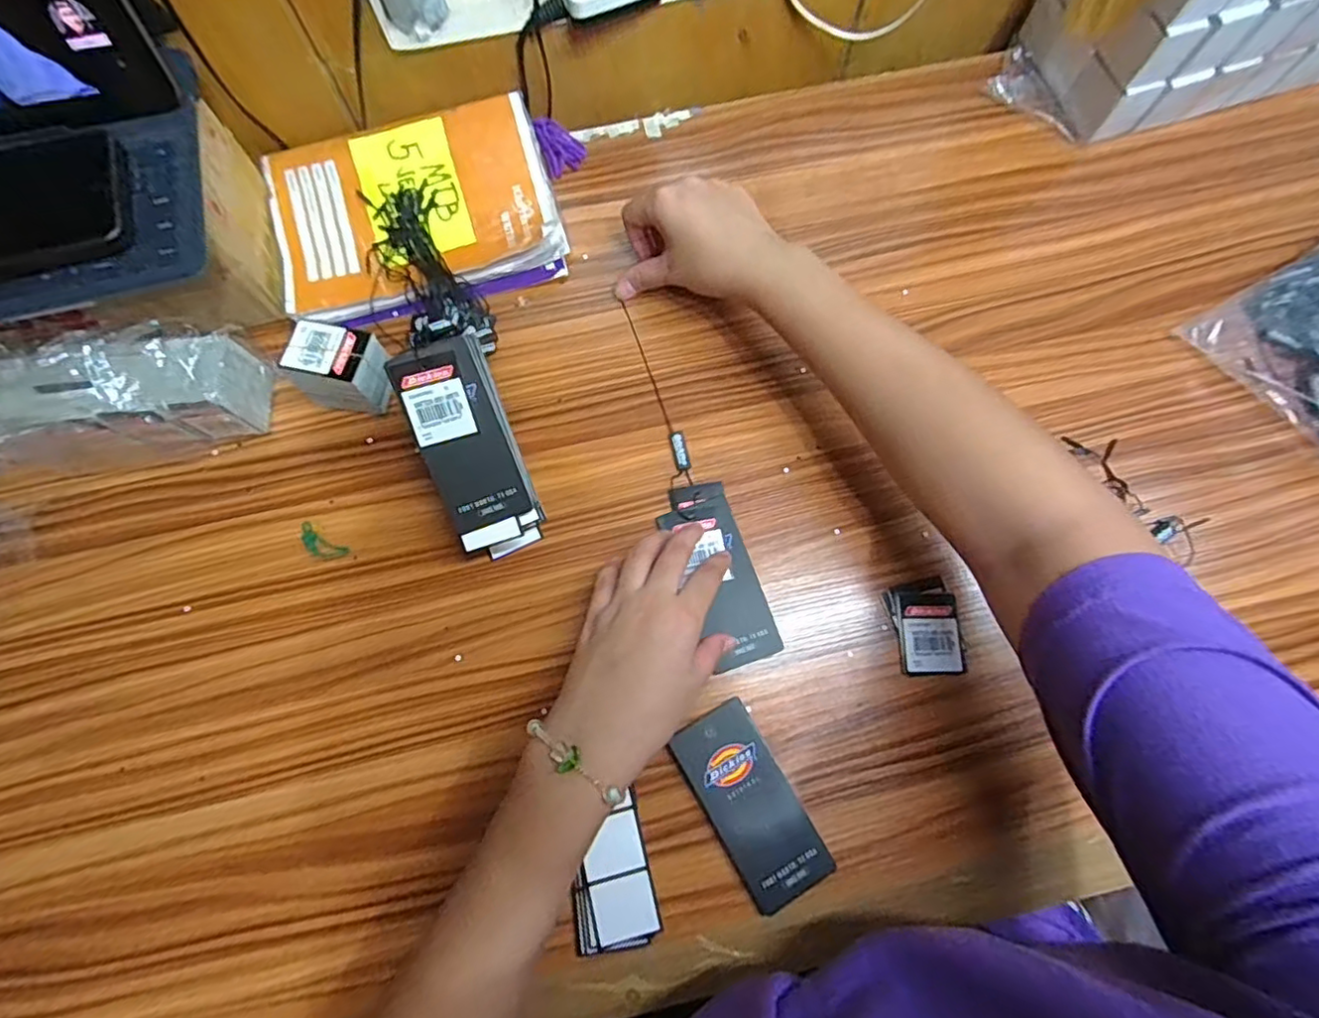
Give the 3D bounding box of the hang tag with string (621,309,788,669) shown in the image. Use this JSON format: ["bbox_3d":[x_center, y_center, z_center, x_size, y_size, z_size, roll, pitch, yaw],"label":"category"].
[{"bbox_3d":[0.017,-0.020,0.416,0.044,0.005,0.254,-20,75,-5],"label":"hang tag with string"}]

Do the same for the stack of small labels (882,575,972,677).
[{"bbox_3d":[0.171,0.075,0.388,0.043,0.005,0.059,-9,76,-3],"label":"stack of small labels"}]

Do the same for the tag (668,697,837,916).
[{"bbox_3d":[0.054,0.172,0.357,0.051,0.005,0.107,-29,76,-7],"label":"tag"}]

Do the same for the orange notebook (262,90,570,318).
[{"bbox_3d":[-0.183,-0.225,0.459,0.202,0.021,0.142,-16,77,-5],"label":"orange notebook"}]

